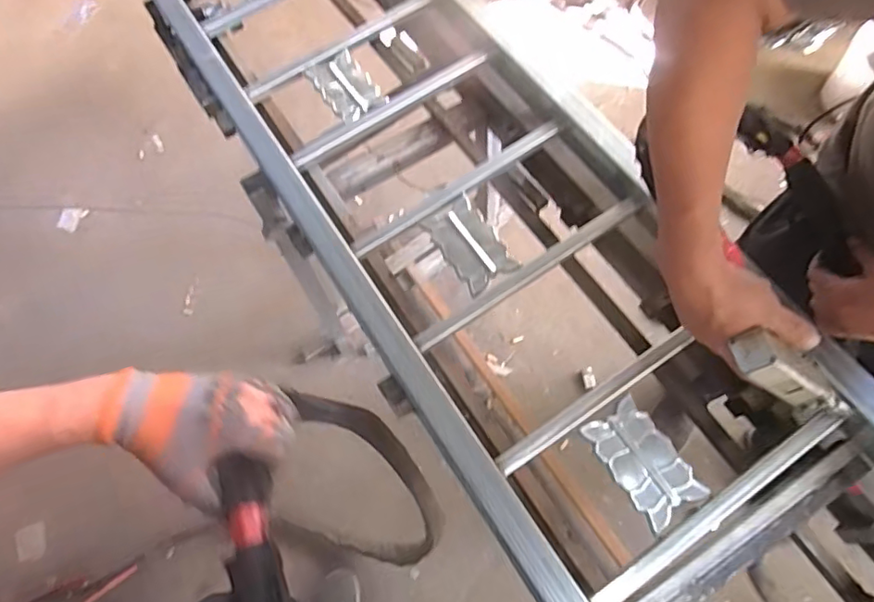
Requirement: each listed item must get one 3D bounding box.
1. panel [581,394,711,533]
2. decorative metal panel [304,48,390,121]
[{"bbox_3d":[0.231,0.177,0.618,0.075,0.014,0.125,-32,69,-10],"label":"panel"},{"bbox_3d":[-0.144,-0.339,0.884,0.083,0.036,0.139,-34,69,-11],"label":"decorative metal panel"}]

